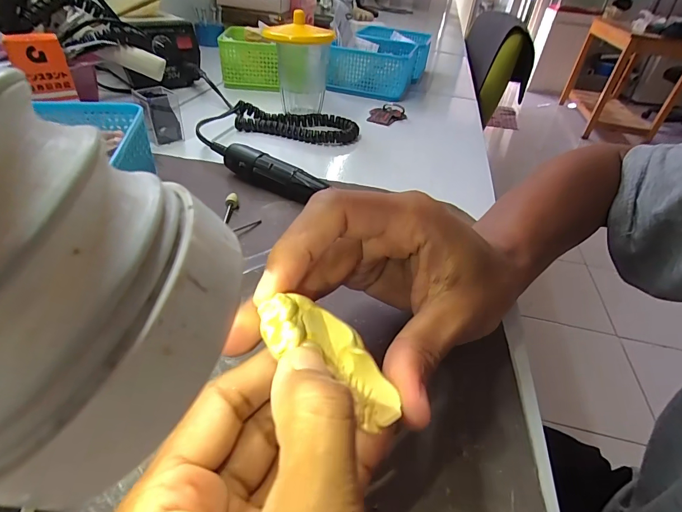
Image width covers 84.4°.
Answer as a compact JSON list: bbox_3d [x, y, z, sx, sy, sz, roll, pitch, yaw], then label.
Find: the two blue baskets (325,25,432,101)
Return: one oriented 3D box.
[{"bbox_3d":[0.084,-0.350,0.666,0.128,0.069,0.272,17,40,13],"label":"two blue baskets"}]

